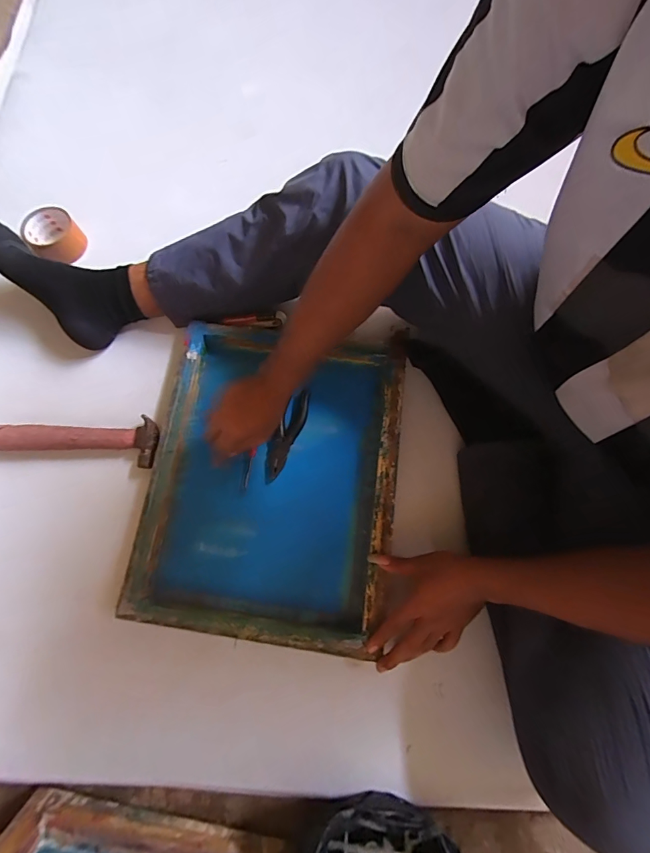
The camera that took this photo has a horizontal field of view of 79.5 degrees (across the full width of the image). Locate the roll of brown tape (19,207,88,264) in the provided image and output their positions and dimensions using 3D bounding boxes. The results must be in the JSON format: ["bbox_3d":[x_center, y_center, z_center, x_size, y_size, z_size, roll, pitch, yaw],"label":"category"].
[{"bbox_3d":[-0.476,-0.336,0.688,0.084,0.056,0.092,-36,77,-9],"label":"roll of brown tape"}]

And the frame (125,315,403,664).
[{"bbox_3d":[-0.085,0.069,0.585,0.364,0.058,0.433,8,74,3],"label":"frame"}]

